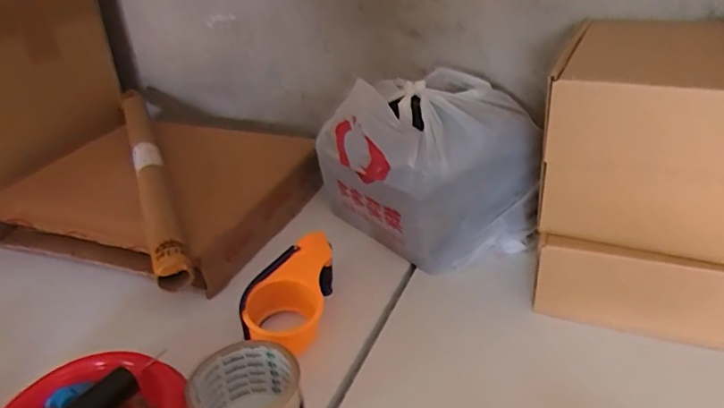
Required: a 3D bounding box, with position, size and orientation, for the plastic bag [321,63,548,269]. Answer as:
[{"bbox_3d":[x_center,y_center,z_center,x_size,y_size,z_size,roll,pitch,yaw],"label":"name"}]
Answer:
[{"bbox_3d":[0.082,-0.043,0.681,0.206,0.195,0.195,-15,31,-19],"label":"plastic bag"}]

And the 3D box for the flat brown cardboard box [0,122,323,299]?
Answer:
[{"bbox_3d":[-0.289,-0.011,0.783,0.392,0.086,0.289,10,32,23],"label":"flat brown cardboard box"}]

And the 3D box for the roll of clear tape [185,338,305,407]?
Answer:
[{"bbox_3d":[-0.093,0.170,0.457,0.083,0.065,0.085,-3,29,2],"label":"roll of clear tape"}]

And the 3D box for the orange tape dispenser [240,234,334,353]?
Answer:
[{"bbox_3d":[-0.070,0.096,0.575,0.078,0.062,0.138,2,30,11],"label":"orange tape dispenser"}]

